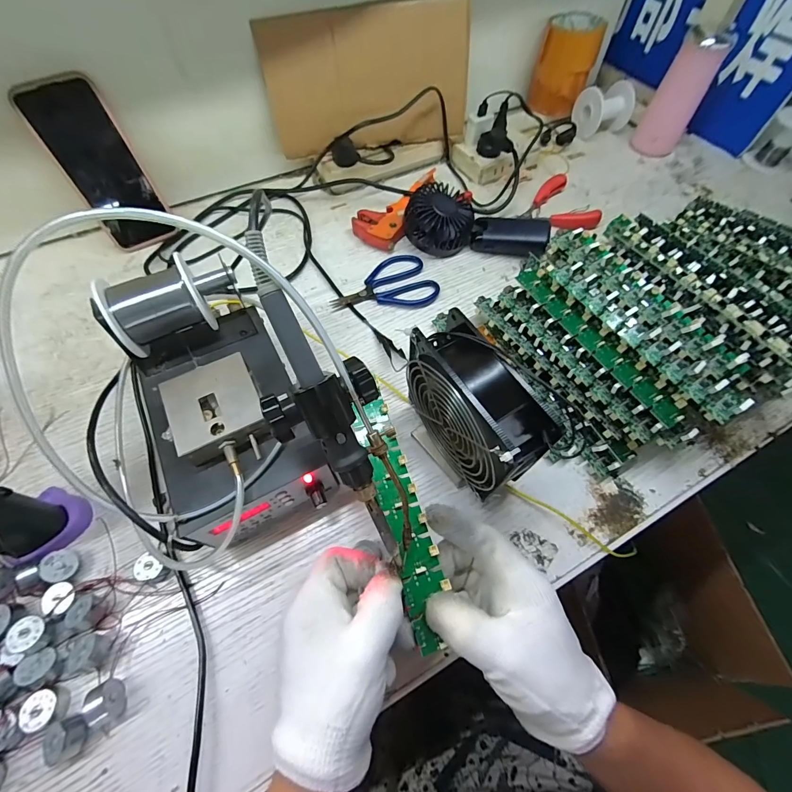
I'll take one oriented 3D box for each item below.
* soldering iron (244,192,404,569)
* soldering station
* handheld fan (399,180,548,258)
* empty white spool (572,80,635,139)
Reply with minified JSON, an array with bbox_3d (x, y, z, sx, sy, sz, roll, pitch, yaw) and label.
[{"bbox_3d":[-0.040,0.003,0.211,0.028,0.018,0.219,-24,102,-12],"label":"soldering iron"},{"bbox_3d":[-0.135,0.024,0.312,0.115,0.095,0.177,-27,66,-13],"label":"soldering station"},{"bbox_3d":[0.103,-0.221,0.470,0.179,0.055,0.092,14,63,7],"label":"handheld fan"},{"bbox_3d":[0.332,-0.461,0.596,0.074,0.063,0.064,-16,64,-8],"label":"empty white spool"}]

